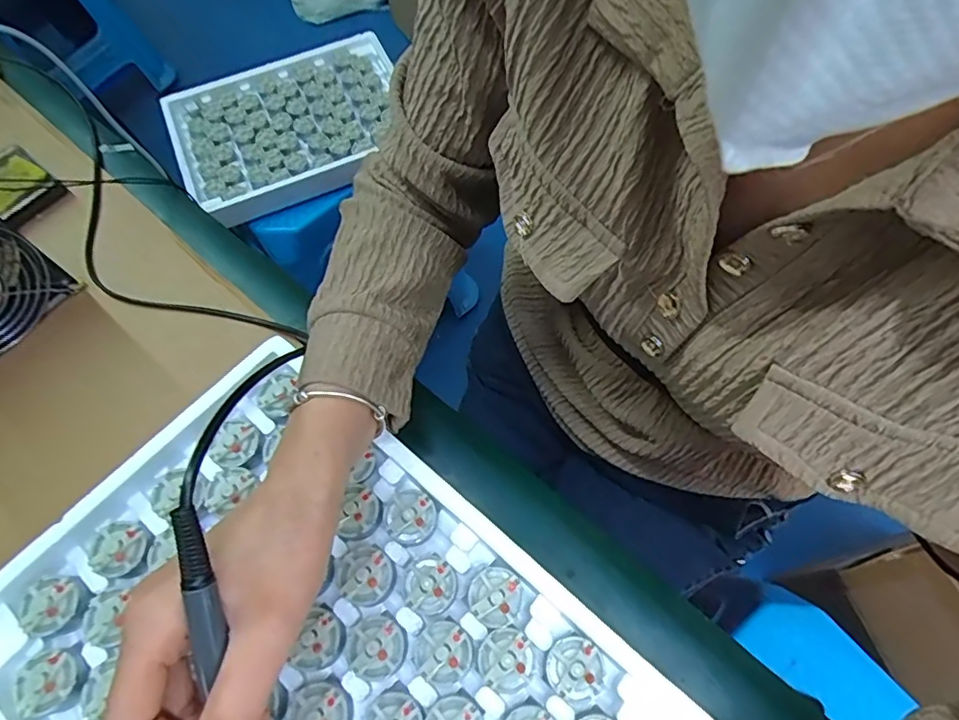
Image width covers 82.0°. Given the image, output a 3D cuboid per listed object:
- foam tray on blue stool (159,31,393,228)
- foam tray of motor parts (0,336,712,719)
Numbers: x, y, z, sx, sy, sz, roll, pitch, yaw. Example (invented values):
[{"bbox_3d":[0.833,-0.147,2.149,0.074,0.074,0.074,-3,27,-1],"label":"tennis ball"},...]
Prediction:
[{"bbox_3d":[-0.278,-0.354,0.824,0.342,0.045,0.241,-25,67,-11],"label":"foam tray on blue stool"},{"bbox_3d":[-0.089,0.177,0.307,0.336,0.053,0.243,39,71,16],"label":"foam tray of motor parts"}]

